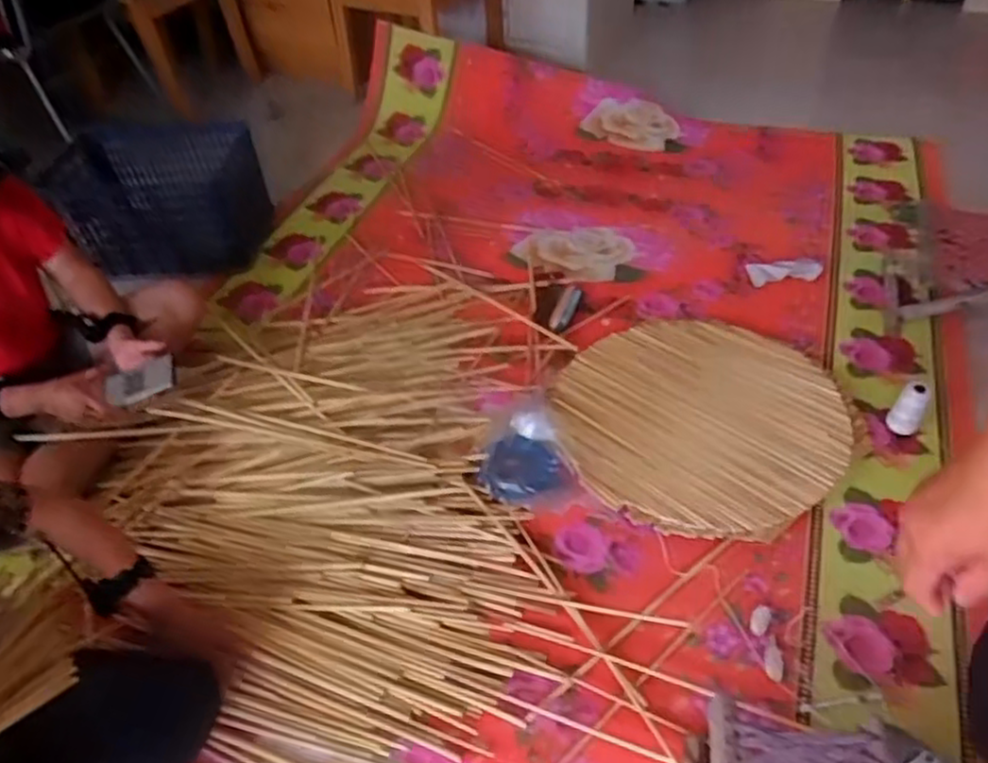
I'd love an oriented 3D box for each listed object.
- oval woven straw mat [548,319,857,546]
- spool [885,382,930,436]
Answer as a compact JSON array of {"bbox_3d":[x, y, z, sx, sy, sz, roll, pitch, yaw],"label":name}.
[{"bbox_3d":[0.403,0.056,1.393,0.566,0.030,0.525,-21,47,-16],"label":"oval woven straw mat"},{"bbox_3d":[0.774,0.052,1.352,0.052,0.096,0.063,28,53,28],"label":"spool"}]

